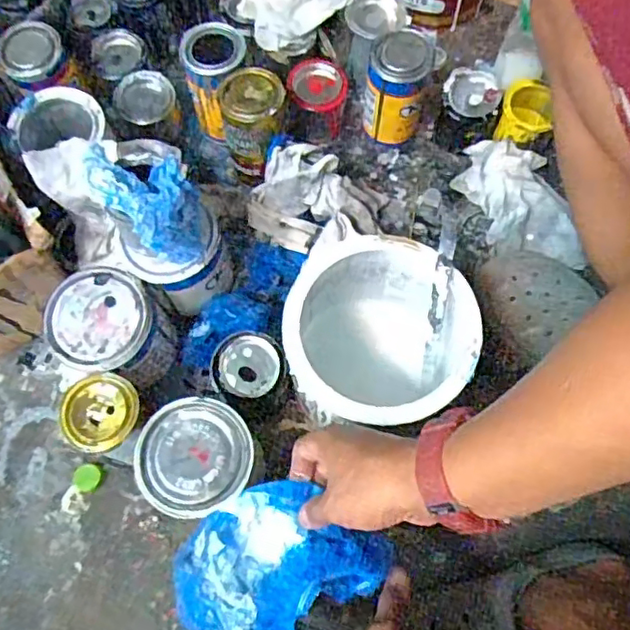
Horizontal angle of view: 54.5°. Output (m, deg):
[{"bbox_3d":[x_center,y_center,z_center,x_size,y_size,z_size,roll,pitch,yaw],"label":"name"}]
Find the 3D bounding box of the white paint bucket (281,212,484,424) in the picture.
[{"bbox_3d":[0.058,0.032,0.593,0.154,0.180,0.164,0,71,1],"label":"white paint bucket"}]

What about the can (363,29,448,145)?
[{"bbox_3d":[0.101,-0.270,0.743,0.074,0.137,0.070,20,73,8],"label":"can"}]

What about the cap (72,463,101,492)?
[{"bbox_3d":[-0.249,0.177,0.668,0.030,0.013,0.028,0,72,0],"label":"cap"}]

